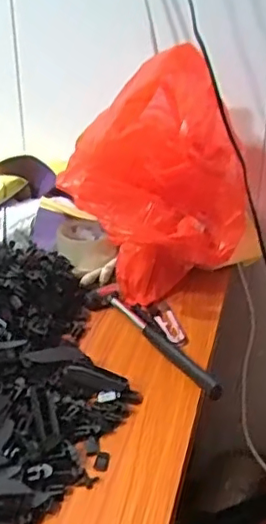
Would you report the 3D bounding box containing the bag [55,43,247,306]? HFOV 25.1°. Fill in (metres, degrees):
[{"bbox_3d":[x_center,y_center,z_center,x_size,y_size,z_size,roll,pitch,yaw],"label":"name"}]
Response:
[{"bbox_3d":[0.037,-0.122,0.806,0.214,0.276,0.297,4,30,6],"label":"bag"}]

